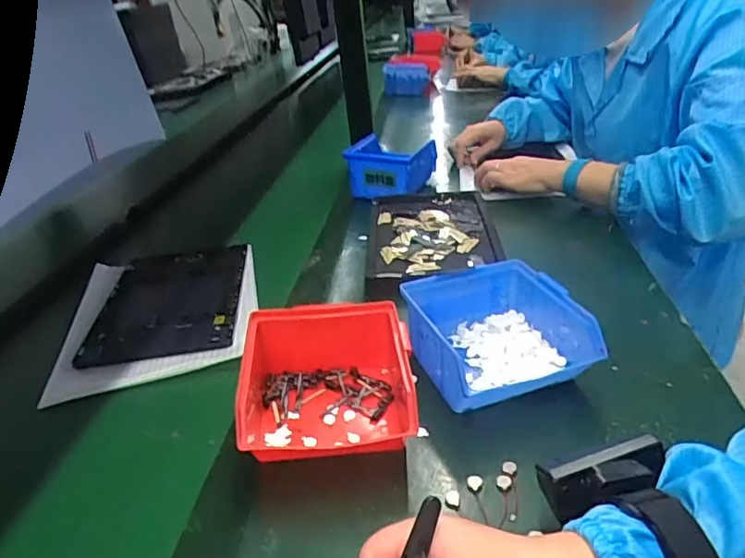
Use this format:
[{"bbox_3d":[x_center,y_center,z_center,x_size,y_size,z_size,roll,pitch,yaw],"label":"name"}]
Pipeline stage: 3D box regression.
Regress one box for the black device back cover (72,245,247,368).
[{"bbox_3d":[-0.232,0.021,0.664,0.156,0.013,0.233,-8,27,-3],"label":"black device back cover"}]

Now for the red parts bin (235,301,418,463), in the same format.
[{"bbox_3d":[-0.038,0.081,0.442,0.134,0.070,0.133,-7,28,-3],"label":"red parts bin"}]

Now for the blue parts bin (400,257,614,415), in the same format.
[{"bbox_3d":[0.103,0.049,0.485,0.124,0.065,0.131,-12,29,-13],"label":"blue parts bin"}]

